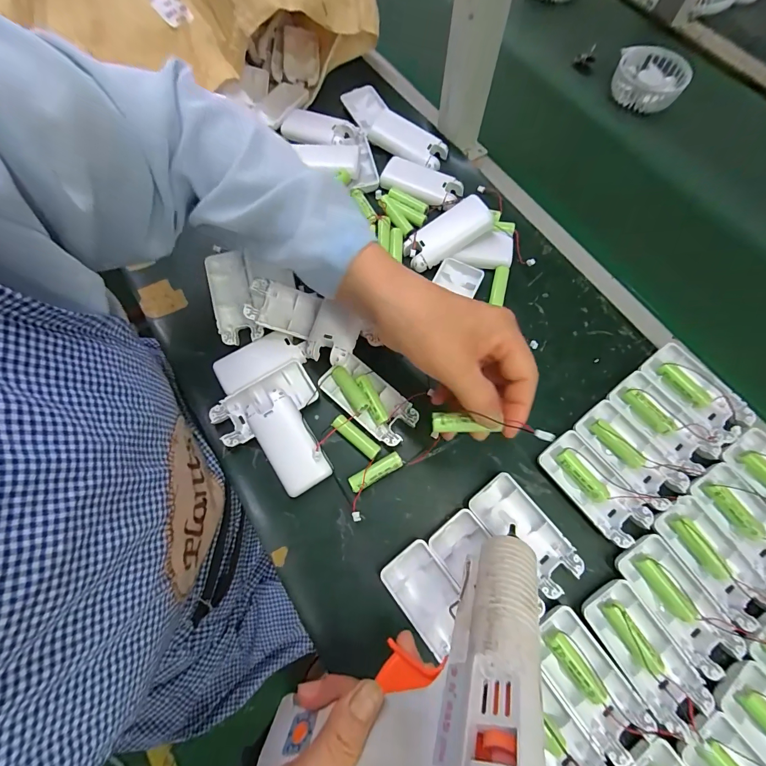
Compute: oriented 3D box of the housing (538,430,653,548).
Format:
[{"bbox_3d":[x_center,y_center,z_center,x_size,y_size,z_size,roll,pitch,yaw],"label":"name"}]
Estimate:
[{"bbox_3d":[0.181,0.089,0.313,0.046,0.015,0.092,-38,74,-11],"label":"housing"}]

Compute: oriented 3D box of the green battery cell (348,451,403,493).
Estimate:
[{"bbox_3d":[-0.007,0.080,0.322,0.049,0.014,0.014,-28,73,-9],"label":"green battery cell"}]

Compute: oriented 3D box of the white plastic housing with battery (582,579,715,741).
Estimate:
[{"bbox_3d":[0.195,0.203,0.273,0.044,0.015,0.094,-31,73,-9],"label":"white plastic housing with battery"}]

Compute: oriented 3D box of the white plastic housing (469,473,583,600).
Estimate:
[{"bbox_3d":[0.118,0.125,0.304,0.045,0.018,0.094,-38,74,-11],"label":"white plastic housing"}]

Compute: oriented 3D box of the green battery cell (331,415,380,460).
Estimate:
[{"bbox_3d":[-0.025,0.050,0.334,0.049,0.015,0.015,37,75,13],"label":"green battery cell"}]

